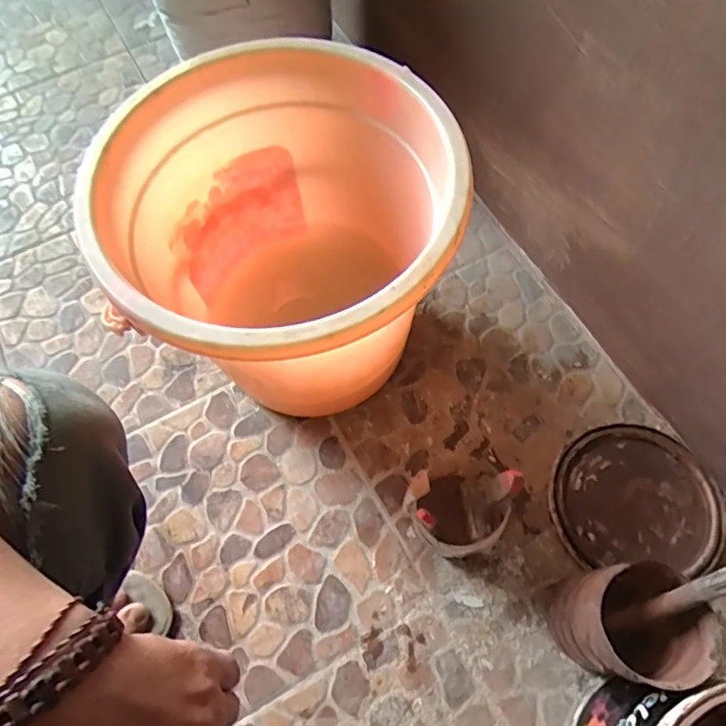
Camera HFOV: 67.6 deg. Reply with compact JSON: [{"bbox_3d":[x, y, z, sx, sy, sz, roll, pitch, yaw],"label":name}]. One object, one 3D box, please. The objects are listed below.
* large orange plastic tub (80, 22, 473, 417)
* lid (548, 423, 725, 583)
[{"bbox_3d":[-0.070,-0.103,0.538,0.303,0.242,0.316,-1,64,2],"label":"large orange plastic tub"},{"bbox_3d":[0.292,0.142,0.583,0.174,0.009,0.150,2,65,4],"label":"lid"}]

